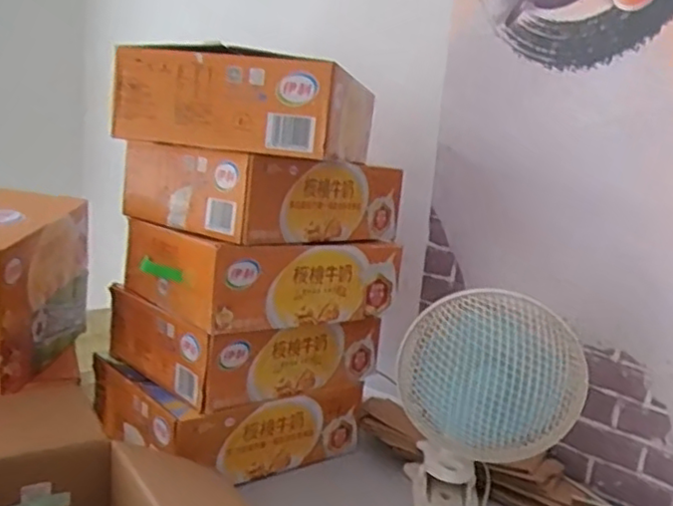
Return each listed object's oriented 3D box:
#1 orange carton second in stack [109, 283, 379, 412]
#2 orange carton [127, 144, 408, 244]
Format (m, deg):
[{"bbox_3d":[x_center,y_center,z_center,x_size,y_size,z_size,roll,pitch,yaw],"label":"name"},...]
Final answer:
[{"bbox_3d":[-0.137,0.122,1.020,0.311,0.108,0.269,-5,15,-42],"label":"orange carton second in stack"},{"bbox_3d":[-0.105,-0.092,0.974,0.259,0.106,0.321,14,14,41],"label":"orange carton"}]

